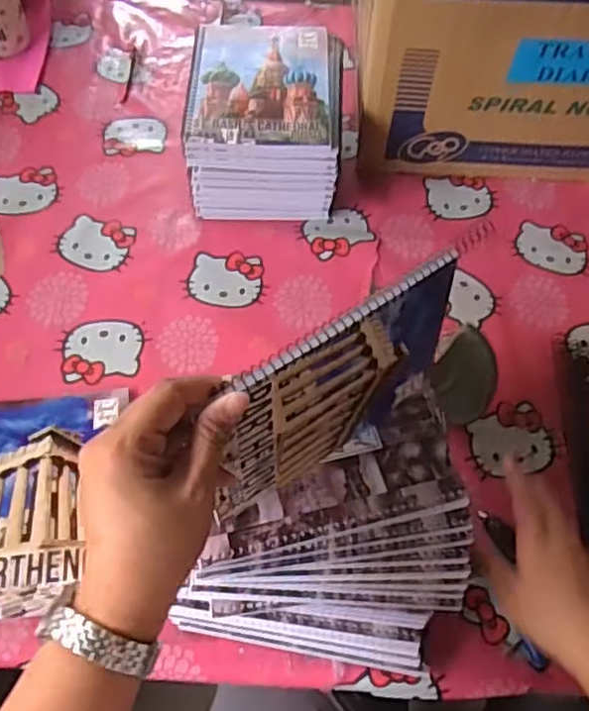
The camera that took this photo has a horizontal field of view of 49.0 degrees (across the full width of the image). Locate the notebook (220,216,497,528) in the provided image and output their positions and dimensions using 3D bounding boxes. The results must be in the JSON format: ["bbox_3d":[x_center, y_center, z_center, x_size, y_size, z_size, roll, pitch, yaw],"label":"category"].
[{"bbox_3d":[0.035,0.020,0.435,0.197,0.152,0.007,-31,58,-20],"label":"notebook"}]

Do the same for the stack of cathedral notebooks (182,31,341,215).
[{"bbox_3d":[-0.032,-0.269,0.746,0.159,0.119,0.191,2,59,-1],"label":"stack of cathedral notebooks"}]

